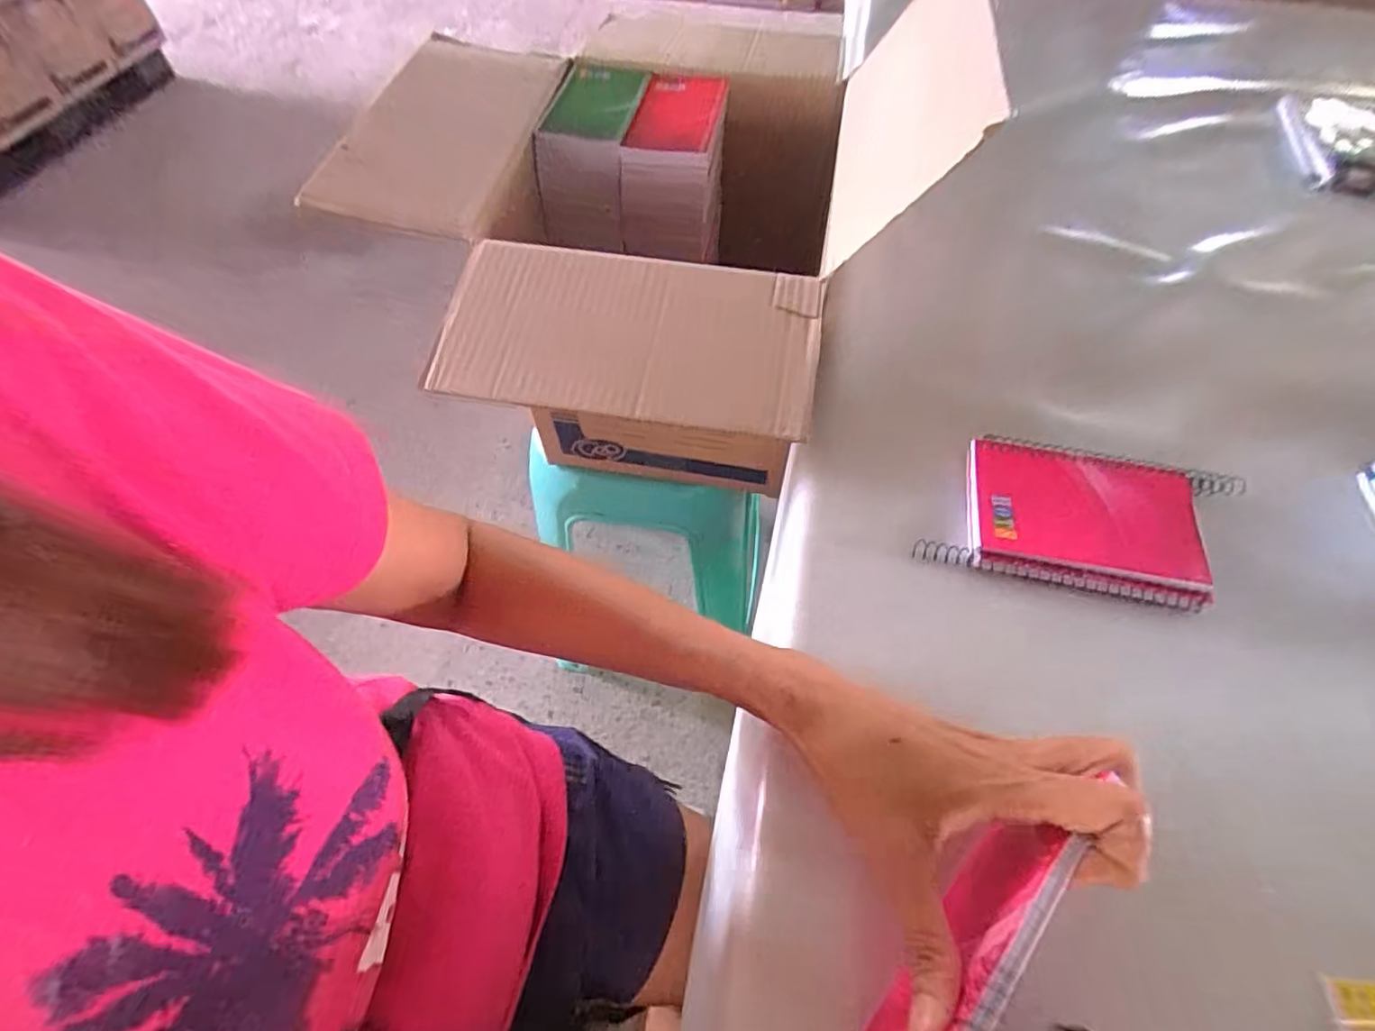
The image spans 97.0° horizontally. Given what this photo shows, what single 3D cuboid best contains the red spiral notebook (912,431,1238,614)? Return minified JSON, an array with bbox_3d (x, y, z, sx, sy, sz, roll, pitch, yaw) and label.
[{"bbox_3d":[0.238,0.001,0.371,0.174,0.018,0.091,12,59,6],"label":"red spiral notebook"}]

